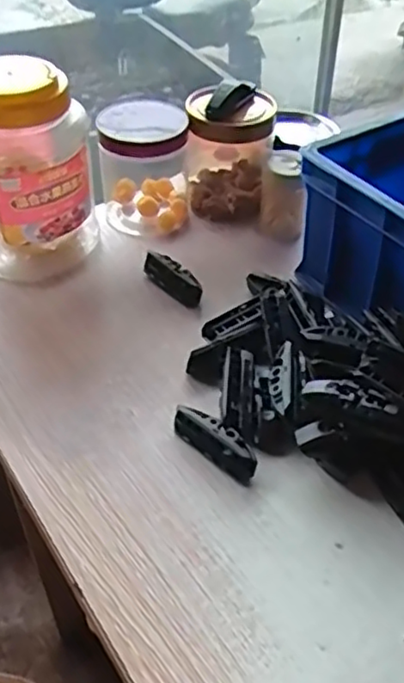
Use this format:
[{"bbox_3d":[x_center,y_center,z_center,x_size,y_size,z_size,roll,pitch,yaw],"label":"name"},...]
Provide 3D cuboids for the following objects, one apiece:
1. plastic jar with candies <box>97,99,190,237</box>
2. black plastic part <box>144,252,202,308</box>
[{"bbox_3d":[-0.057,-0.171,0.649,0.085,0.104,0.100,-6,44,-6],"label":"plastic jar with candies"},{"bbox_3d":[-0.025,-0.057,0.587,0.021,0.025,0.074,-29,51,-27],"label":"black plastic part"}]

